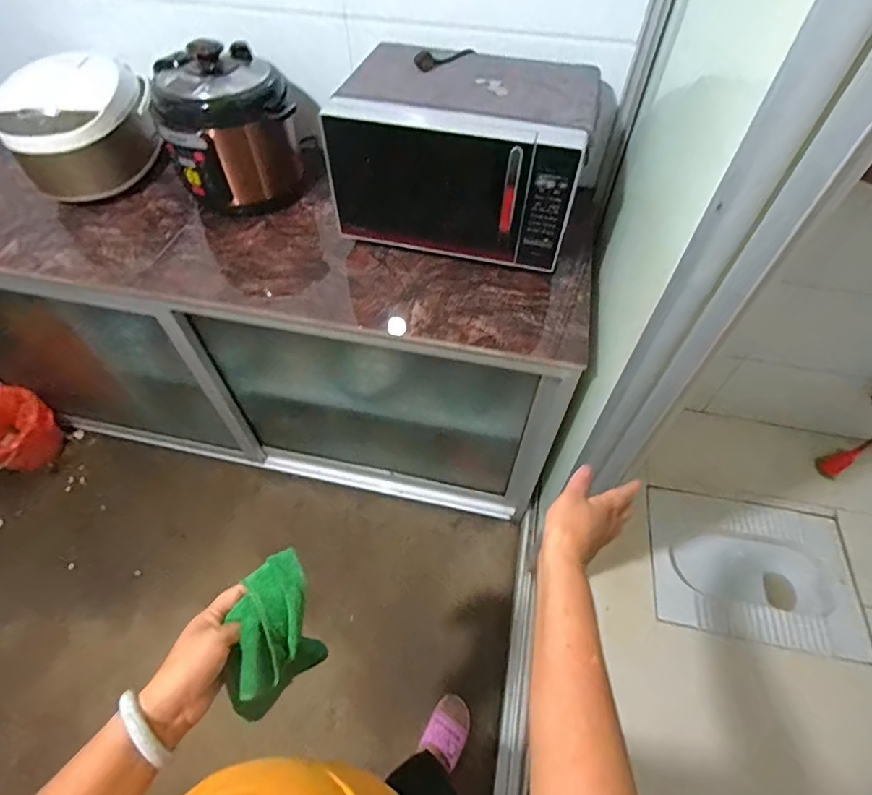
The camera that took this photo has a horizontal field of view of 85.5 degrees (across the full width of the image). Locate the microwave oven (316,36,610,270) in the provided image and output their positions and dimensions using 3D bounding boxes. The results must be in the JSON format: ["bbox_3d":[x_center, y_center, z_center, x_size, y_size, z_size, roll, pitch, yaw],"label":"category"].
[{"bbox_3d":[0.050,-0.446,0.914,0.444,0.284,0.244,15,55,8],"label":"microwave oven"}]

